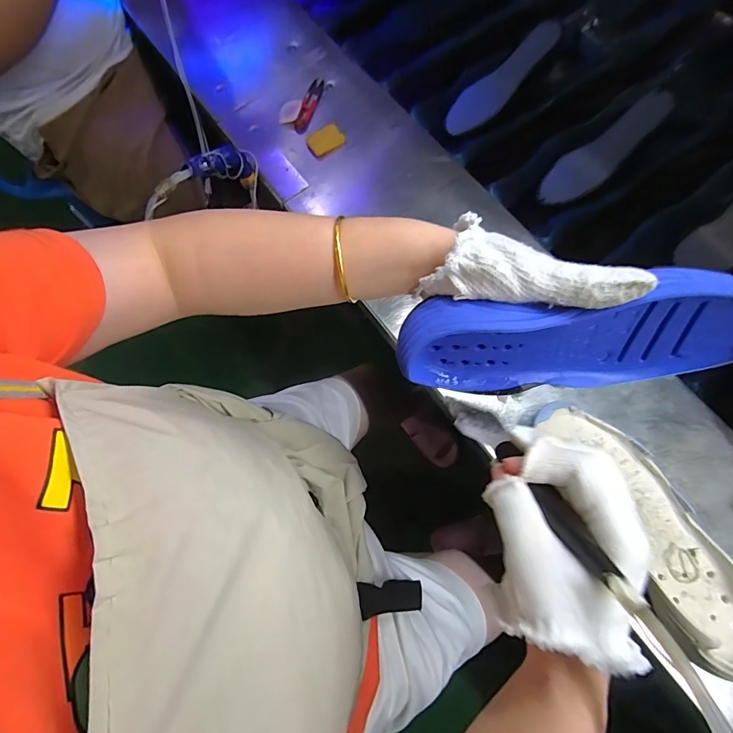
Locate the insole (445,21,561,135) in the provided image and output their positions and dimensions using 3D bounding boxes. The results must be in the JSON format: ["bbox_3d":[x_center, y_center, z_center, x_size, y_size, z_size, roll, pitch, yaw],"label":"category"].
[{"bbox_3d":[0.213,-0.449,0.656,0.198,0.017,0.056,-38,72,18],"label":"insole"}]

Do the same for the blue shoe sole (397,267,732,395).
[{"bbox_3d":[0.133,-0.021,0.289,0.210,0.091,0.043,-3,53,10],"label":"blue shoe sole"}]

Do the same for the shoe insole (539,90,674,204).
[{"bbox_3d":[0.347,-0.312,0.606,0.196,0.019,0.058,-39,73,14],"label":"shoe insole"}]

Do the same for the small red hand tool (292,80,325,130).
[{"bbox_3d":[-0.091,-0.401,0.640,0.023,0.013,0.096,17,75,6],"label":"small red hand tool"}]

